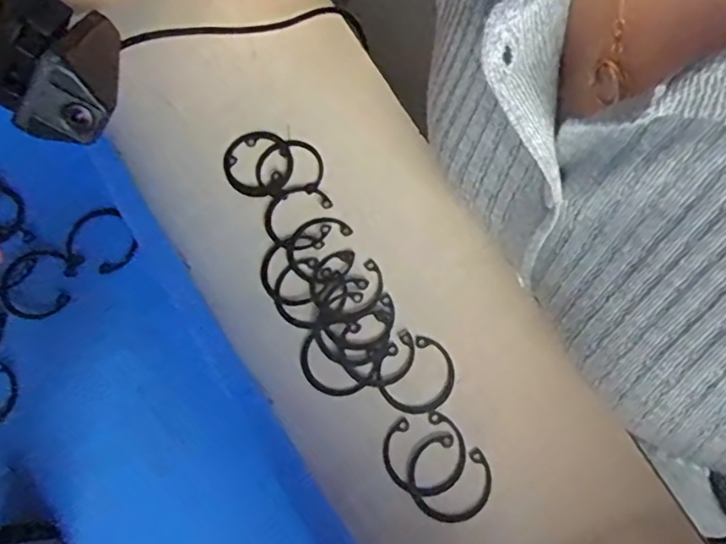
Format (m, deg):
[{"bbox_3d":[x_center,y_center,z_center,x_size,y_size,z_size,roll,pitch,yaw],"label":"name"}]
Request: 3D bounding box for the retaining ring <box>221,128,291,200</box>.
[{"bbox_3d":[-0.057,-0.060,0.325,0.036,0.004,0.041,-28,70,-6],"label":"retaining ring"}]

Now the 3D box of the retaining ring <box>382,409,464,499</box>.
[{"bbox_3d":[0.028,0.081,0.270,0.035,0.004,0.034,-1,70,4],"label":"retaining ring"}]

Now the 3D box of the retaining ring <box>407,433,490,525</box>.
[{"bbox_3d":[0.038,0.090,0.266,0.035,0.004,0.035,-1,69,2],"label":"retaining ring"}]

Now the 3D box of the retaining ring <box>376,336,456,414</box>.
[{"bbox_3d":[0.025,0.048,0.282,0.036,0.004,0.035,-1,69,2],"label":"retaining ring"}]

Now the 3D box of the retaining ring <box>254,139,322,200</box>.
[{"bbox_3d":[-0.040,-0.056,0.325,0.035,0.004,0.034,-1,69,2],"label":"retaining ring"}]

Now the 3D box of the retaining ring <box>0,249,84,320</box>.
[{"bbox_3d":[-0.163,0.006,0.303,0.034,0.004,0.037,-1,69,2],"label":"retaining ring"}]

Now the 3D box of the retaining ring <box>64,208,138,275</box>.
[{"bbox_3d":[-0.134,-0.017,0.310,0.035,0.004,0.033,-1,69,2],"label":"retaining ring"}]

